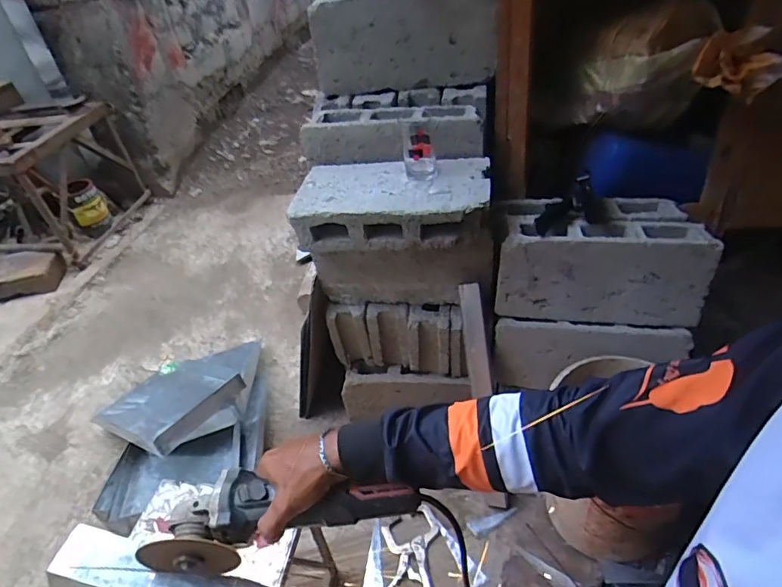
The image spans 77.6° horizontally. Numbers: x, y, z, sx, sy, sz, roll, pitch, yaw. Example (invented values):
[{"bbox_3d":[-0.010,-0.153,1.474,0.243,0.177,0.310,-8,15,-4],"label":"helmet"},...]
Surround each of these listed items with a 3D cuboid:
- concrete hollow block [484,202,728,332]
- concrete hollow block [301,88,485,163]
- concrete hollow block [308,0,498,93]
[{"bbox_3d":[0.438,-0.080,1.050,0.394,0.195,0.205,2,38,11],"label":"concrete hollow block"},{"bbox_3d":[0.009,-0.373,1.089,0.398,0.103,0.180,-1,37,8],"label":"concrete hollow block"},{"bbox_3d":[0.035,-0.598,1.118,0.397,0.196,0.189,-1,37,8],"label":"concrete hollow block"}]

